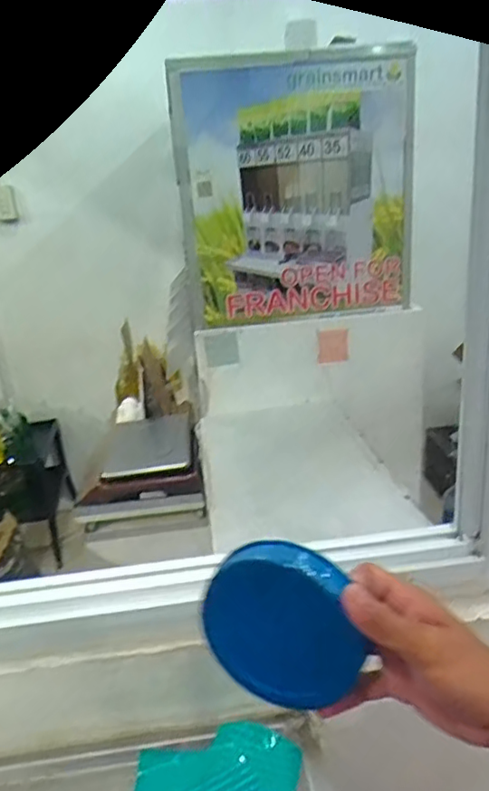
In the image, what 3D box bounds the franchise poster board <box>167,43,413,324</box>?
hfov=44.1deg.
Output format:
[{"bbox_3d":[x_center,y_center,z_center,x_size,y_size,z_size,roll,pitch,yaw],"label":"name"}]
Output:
[{"bbox_3d":[0.102,-0.428,1.291,0.519,0.514,0.036,-6,22,-2],"label":"franchise poster board"}]

